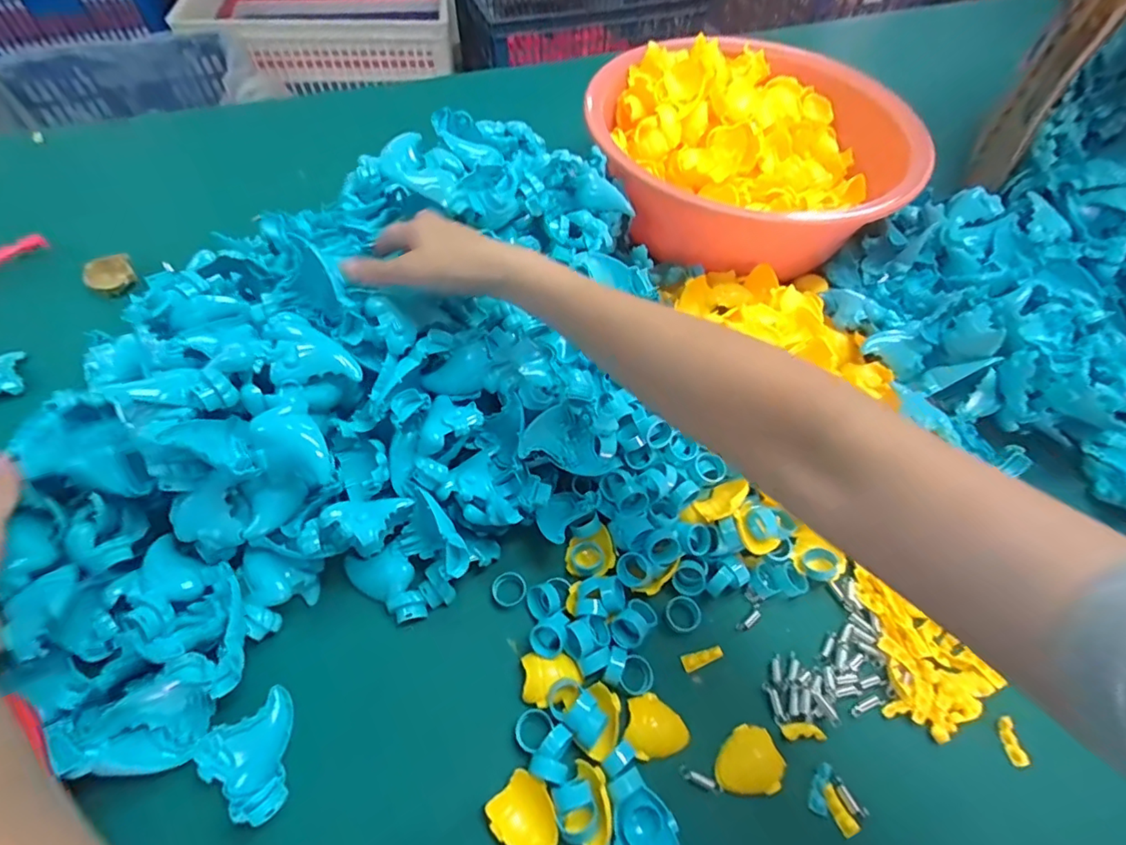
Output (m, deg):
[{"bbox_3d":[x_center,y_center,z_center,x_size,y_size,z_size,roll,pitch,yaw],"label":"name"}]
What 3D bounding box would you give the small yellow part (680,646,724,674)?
[{"bbox_3d":[0.102,0.172,0.391,0.030,0.006,0.011,-20,59,-1],"label":"small yellow part"}]

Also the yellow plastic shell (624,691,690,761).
[{"bbox_3d":[0.063,0.208,0.367,0.042,0.010,0.038,-8,60,-19],"label":"yellow plastic shell"}]

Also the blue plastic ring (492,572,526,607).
[{"bbox_3d":[-0.042,0.127,0.410,0.025,0.009,0.025,2,56,-2],"label":"blue plastic ring"}]

